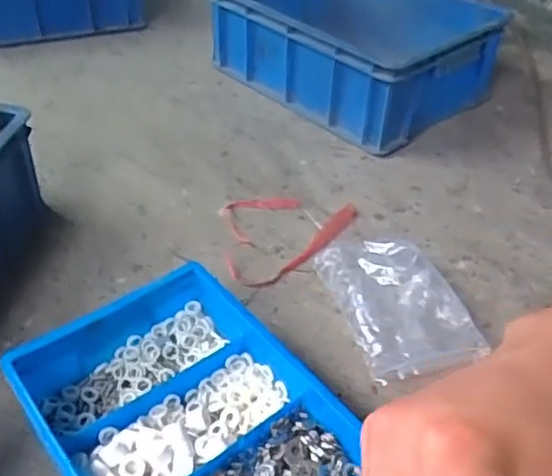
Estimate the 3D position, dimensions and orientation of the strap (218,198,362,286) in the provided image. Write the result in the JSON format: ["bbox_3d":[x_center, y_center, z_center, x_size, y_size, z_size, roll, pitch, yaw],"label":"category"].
[{"bbox_3d":[0.023,-0.004,0.777,0.168,0.008,0.158,1,41,-1],"label":"strap"}]

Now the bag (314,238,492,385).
[{"bbox_3d":[0.128,0.066,0.675,0.125,0.046,0.187,-10,43,-13],"label":"bag"}]

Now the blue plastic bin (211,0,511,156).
[{"bbox_3d":[0.136,-0.318,1.030,0.381,0.142,0.310,34,51,31],"label":"blue plastic bin"}]

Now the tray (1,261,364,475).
[{"bbox_3d":[-0.049,0.182,0.505,0.195,0.090,0.339,-27,49,-28],"label":"tray"}]

